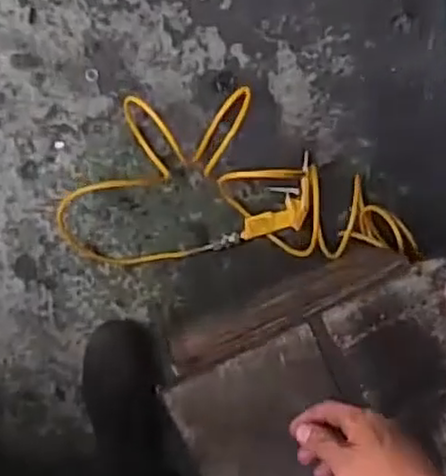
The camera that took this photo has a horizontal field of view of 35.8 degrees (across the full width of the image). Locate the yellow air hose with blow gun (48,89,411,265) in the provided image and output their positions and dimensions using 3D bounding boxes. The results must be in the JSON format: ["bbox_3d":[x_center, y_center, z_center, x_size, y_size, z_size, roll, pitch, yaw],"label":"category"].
[{"bbox_3d":[0.013,-0.090,1.077,0.532,0.132,0.257,-3,95,-7],"label":"yellow air hose with blow gun"}]

